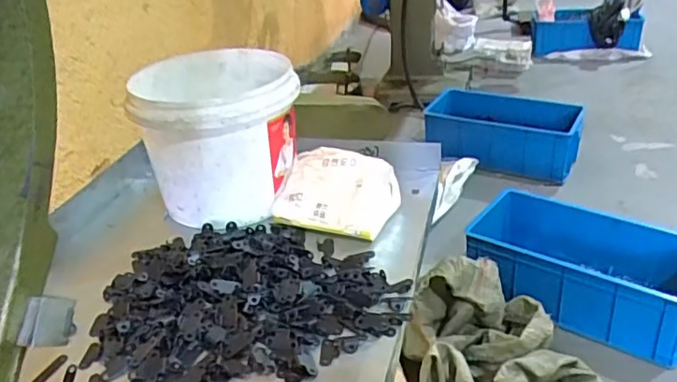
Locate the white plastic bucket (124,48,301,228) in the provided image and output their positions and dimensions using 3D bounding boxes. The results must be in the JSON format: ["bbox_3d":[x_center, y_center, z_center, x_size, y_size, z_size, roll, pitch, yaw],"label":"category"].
[{"bbox_3d":[-0.138,-0.071,0.705,0.169,0.138,0.188,-11,31,-11],"label":"white plastic bucket"}]

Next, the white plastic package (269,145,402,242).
[{"bbox_3d":[-0.005,-0.007,0.651,0.129,0.071,0.071,8,32,20],"label":"white plastic package"}]

